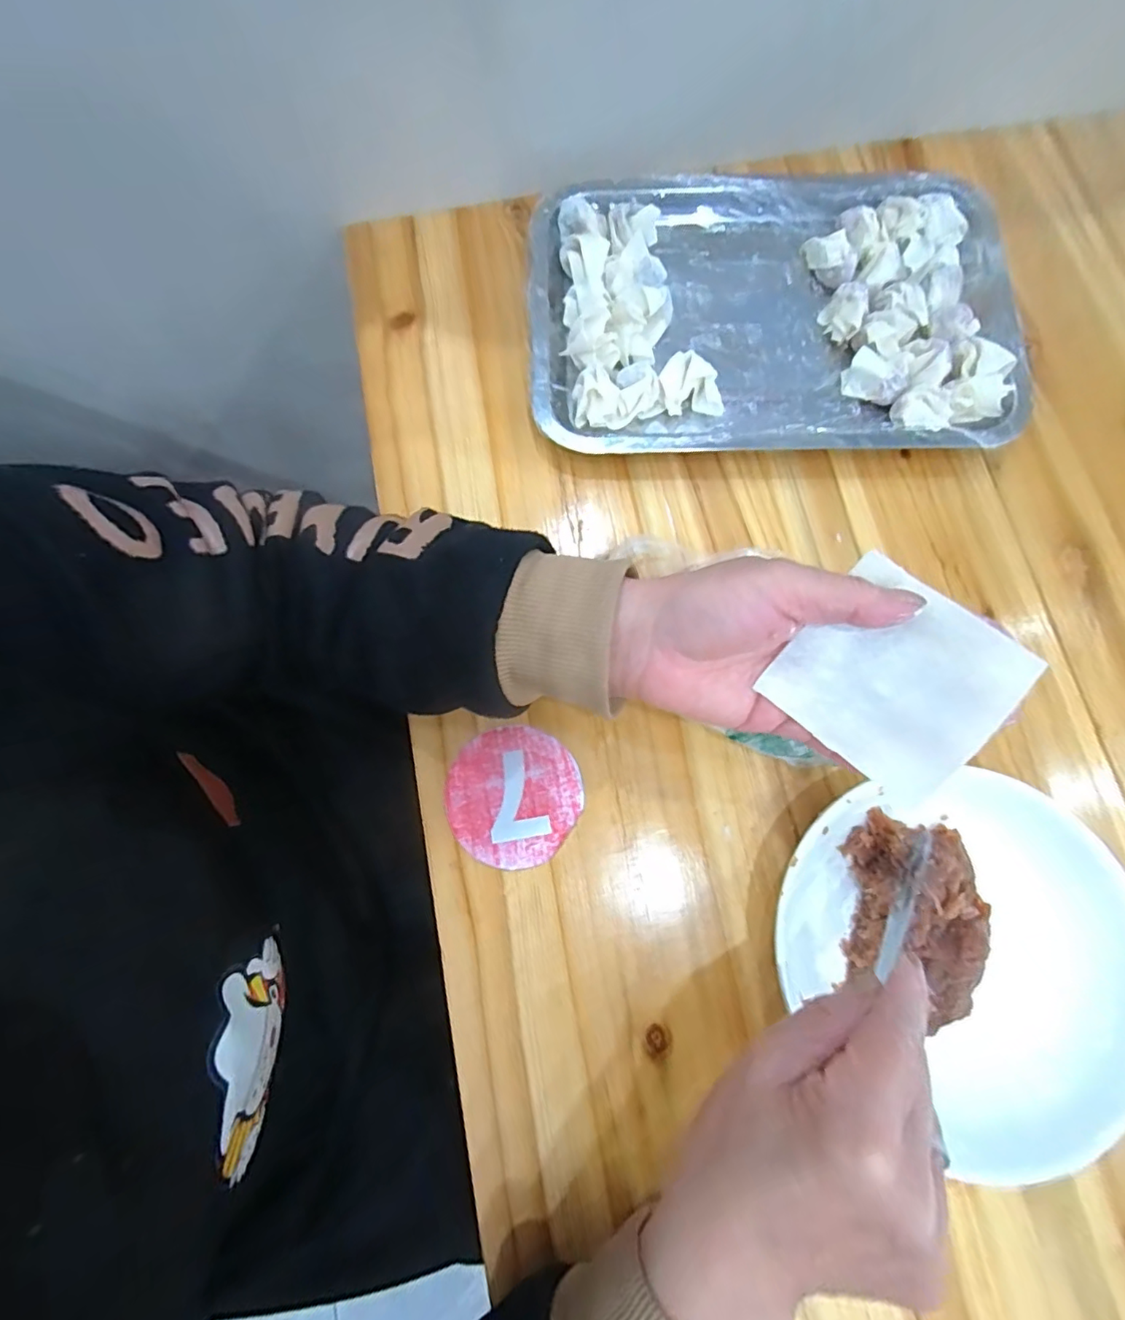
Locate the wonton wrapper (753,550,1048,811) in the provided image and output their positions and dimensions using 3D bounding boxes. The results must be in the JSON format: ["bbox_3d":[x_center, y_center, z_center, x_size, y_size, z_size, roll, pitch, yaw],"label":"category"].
[{"bbox_3d":[0.136,0.008,0.233,0.076,0.006,0.075,44,104,21],"label":"wonton wrapper"}]

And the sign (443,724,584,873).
[{"bbox_3d":[-0.027,0.074,0.310,0.071,0.004,0.074,0,77,-1],"label":"sign"}]

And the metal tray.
[{"bbox_3d":[0.133,-0.228,0.367,0.304,0.029,0.204,-2,77,-1],"label":"metal tray"}]

